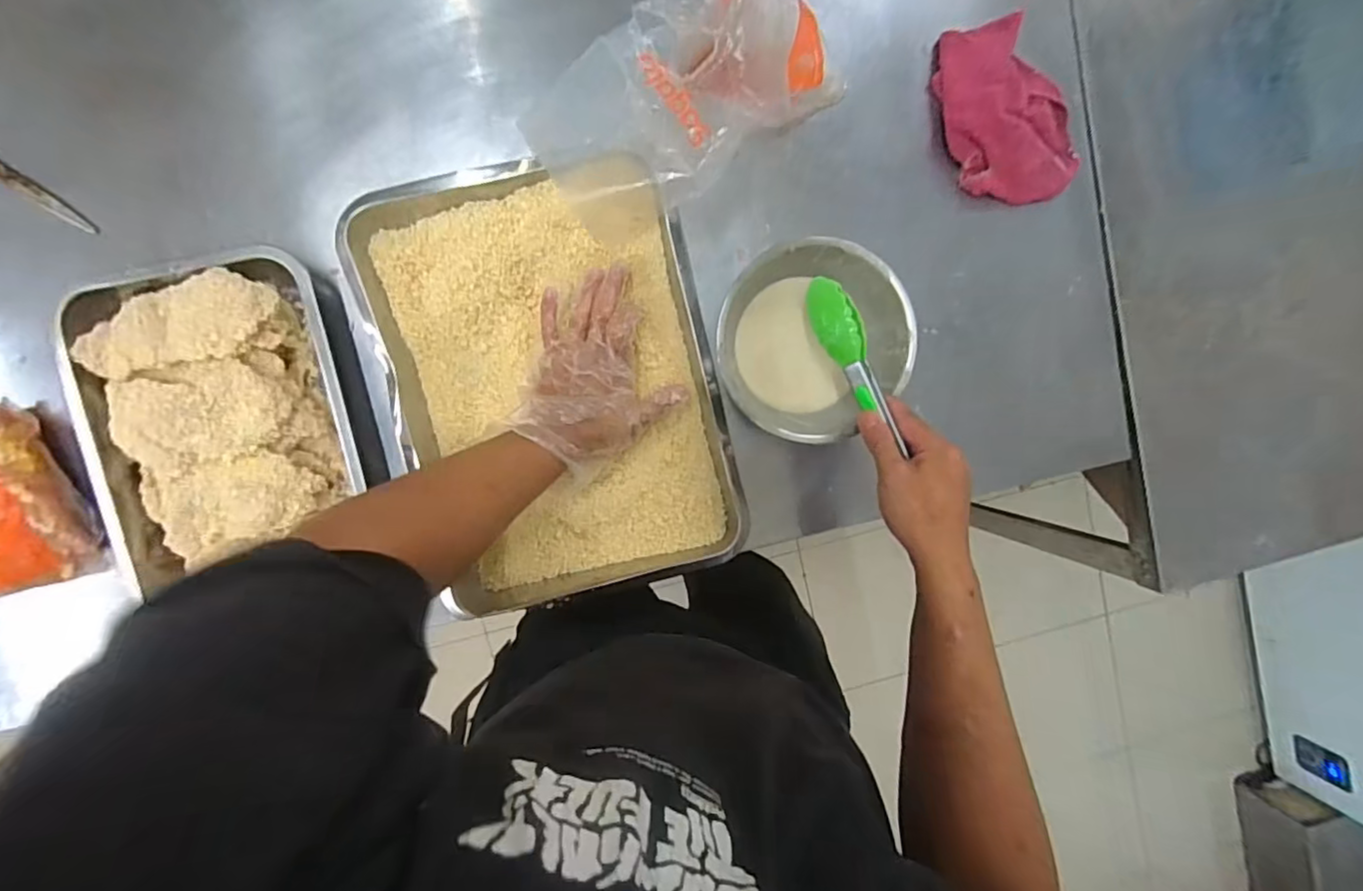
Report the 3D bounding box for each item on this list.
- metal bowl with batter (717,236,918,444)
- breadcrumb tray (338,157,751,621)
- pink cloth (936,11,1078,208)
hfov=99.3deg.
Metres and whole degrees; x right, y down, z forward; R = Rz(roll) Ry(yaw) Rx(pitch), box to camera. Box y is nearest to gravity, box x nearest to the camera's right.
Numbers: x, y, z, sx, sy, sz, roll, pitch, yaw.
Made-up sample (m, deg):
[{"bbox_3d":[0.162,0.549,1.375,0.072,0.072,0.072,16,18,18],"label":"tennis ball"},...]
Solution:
[{"bbox_3d":[0.115,-0.092,0.536,0.168,0.076,0.165,-1,95,-6],"label":"metal bowl with batter"},{"bbox_3d":[-0.114,-0.050,0.526,0.285,0.058,0.386,-17,95,-3],"label":"breadcrumb tray"},{"bbox_3d":[0.311,-0.319,0.551,0.112,0.037,0.170,-18,95,-3],"label":"pink cloth"}]

